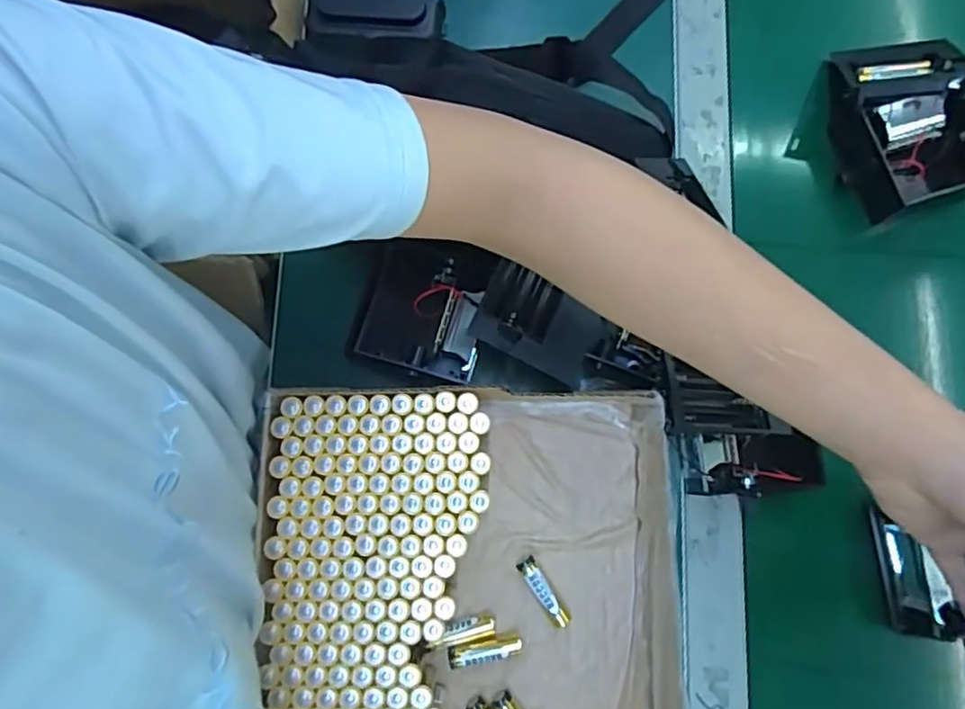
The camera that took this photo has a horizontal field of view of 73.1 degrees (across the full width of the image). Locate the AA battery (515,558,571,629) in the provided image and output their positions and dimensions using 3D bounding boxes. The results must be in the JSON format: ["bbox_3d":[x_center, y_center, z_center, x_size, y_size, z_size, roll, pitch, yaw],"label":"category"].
[{"bbox_3d":[0.042,0.160,0.435,0.012,0.014,0.051,-31,81,-5],"label":"AA battery"}]

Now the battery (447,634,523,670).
[{"bbox_3d":[0.001,0.196,0.429,0.049,0.013,0.017,-12,80,-2],"label":"battery"}]

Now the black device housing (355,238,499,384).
[{"bbox_3d":[-0.040,-0.032,0.456,0.080,0.025,0.091,11,80,2],"label":"black device housing"}]

